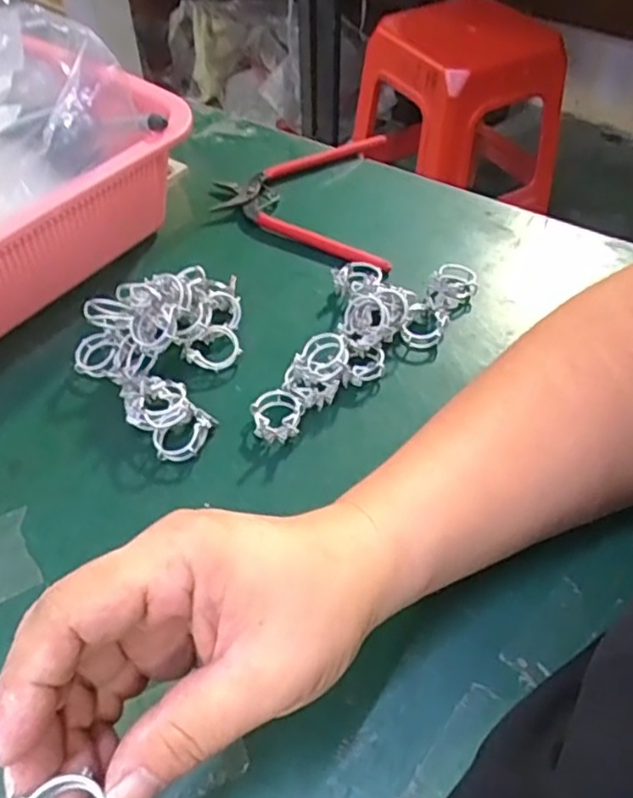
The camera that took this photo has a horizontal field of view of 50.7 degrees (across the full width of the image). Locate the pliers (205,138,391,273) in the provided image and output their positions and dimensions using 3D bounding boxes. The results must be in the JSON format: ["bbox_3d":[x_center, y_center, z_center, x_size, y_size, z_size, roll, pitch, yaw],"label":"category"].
[{"bbox_3d":[-0.013,-0.138,0.470,0.121,0.014,0.146,0,51,1],"label":"pliers"}]

